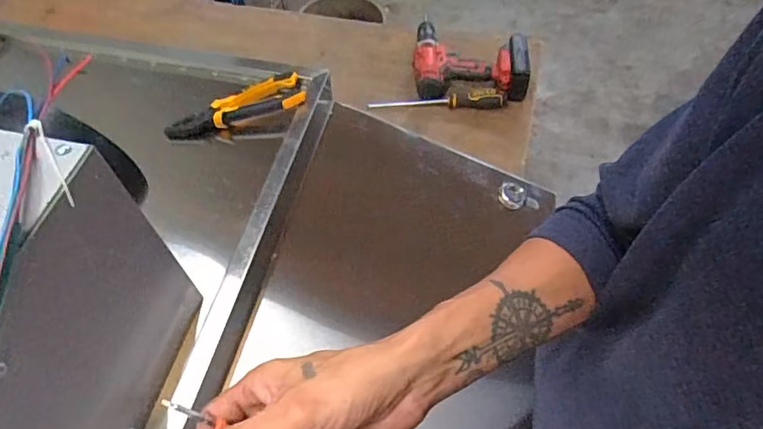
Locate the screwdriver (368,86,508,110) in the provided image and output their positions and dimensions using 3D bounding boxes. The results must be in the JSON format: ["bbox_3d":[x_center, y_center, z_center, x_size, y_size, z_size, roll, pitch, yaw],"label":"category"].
[{"bbox_3d":[0.103,-0.214,0.964,0.248,0.033,0.030,1,58,0],"label":"screwdriver"}]

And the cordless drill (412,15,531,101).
[{"bbox_3d":[0.167,-0.296,0.986,0.209,0.062,0.154,5,58,3],"label":"cordless drill"}]

